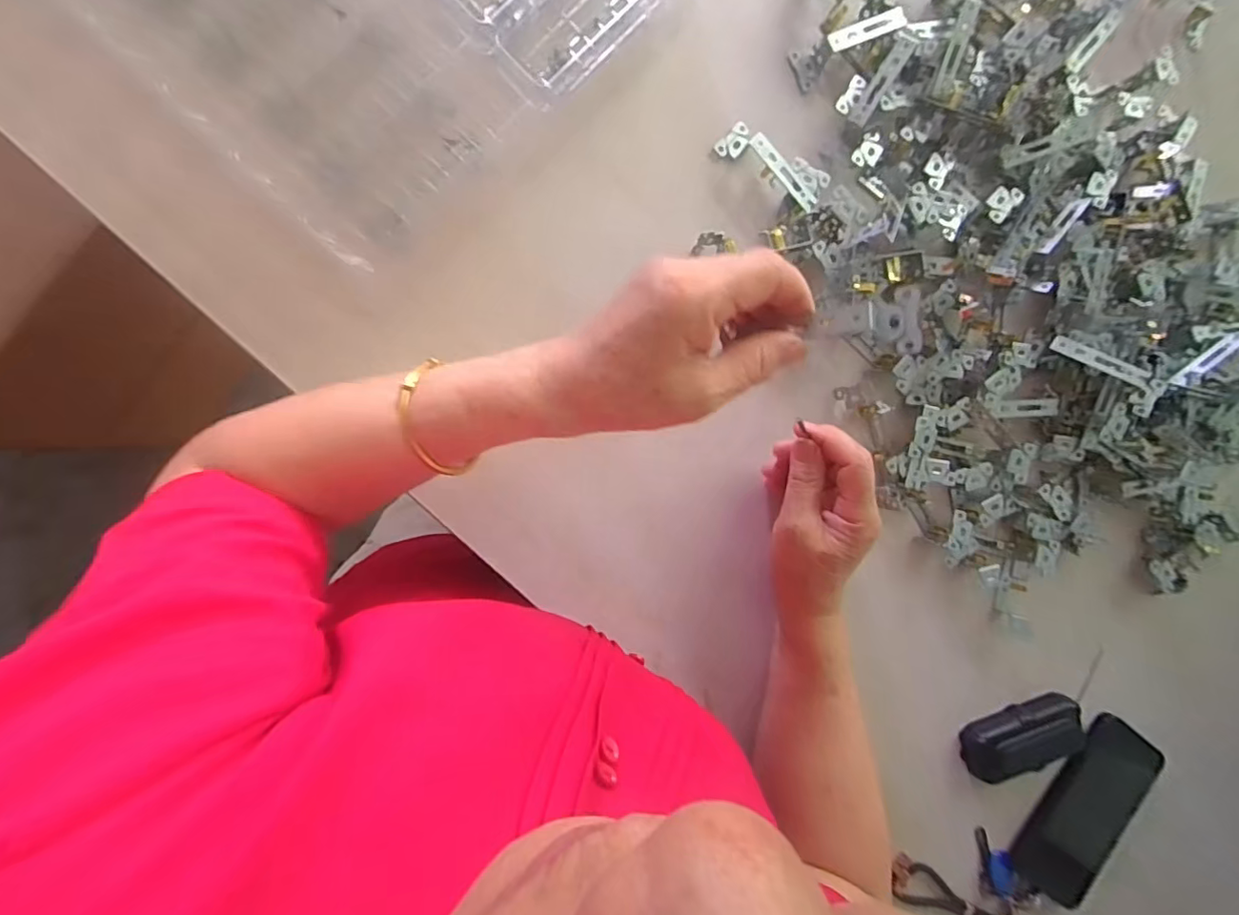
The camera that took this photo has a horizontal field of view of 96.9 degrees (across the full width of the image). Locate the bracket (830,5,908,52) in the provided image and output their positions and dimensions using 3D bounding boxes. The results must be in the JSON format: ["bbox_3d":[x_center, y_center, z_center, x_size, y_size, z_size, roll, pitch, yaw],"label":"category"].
[{"bbox_3d":[0.188,-0.328,0.421,0.064,0.009,0.017,-23,96,-7],"label":"bracket"}]

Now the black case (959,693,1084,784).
[{"bbox_3d":[0.355,0.246,0.482,0.114,0.026,0.054,-11,94,-8],"label":"black case"}]

